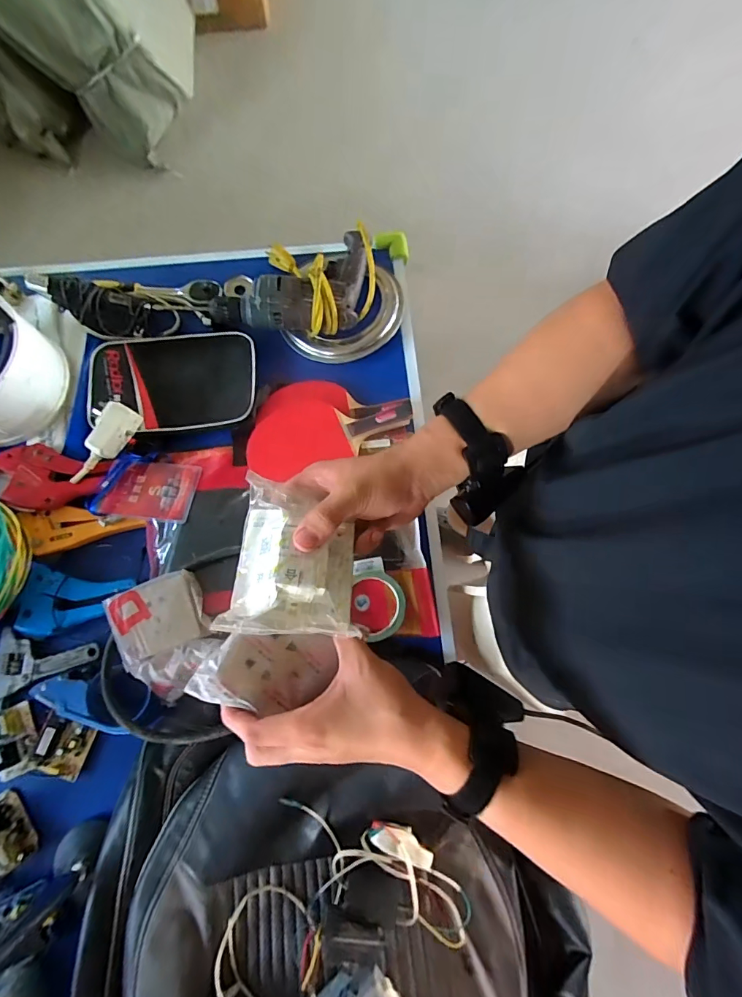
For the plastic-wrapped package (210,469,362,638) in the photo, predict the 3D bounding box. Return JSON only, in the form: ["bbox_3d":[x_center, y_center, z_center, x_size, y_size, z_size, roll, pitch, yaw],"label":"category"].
[{"bbox_3d":[-0.057,0.041,0.333,0.089,0.048,0.118,4,77,0],"label":"plastic-wrapped package"}]

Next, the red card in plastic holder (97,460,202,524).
[{"bbox_3d":[-0.323,-0.014,0.644,0.125,0.005,0.093,7,65,1],"label":"red card in plastic holder"}]

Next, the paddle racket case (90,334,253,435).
[{"bbox_3d":[-0.319,-0.187,0.703,0.258,0.026,0.165,-5,77,-2],"label":"paddle racket case"}]

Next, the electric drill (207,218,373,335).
[{"bbox_3d":[-0.120,-0.360,0.703,0.253,0.072,0.185,4,77,0],"label":"electric drill"}]

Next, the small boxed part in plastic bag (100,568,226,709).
[{"bbox_3d":[-0.267,0.177,0.574,0.113,0.036,0.148,-29,79,-7],"label":"small boxed part in plastic bag"}]

